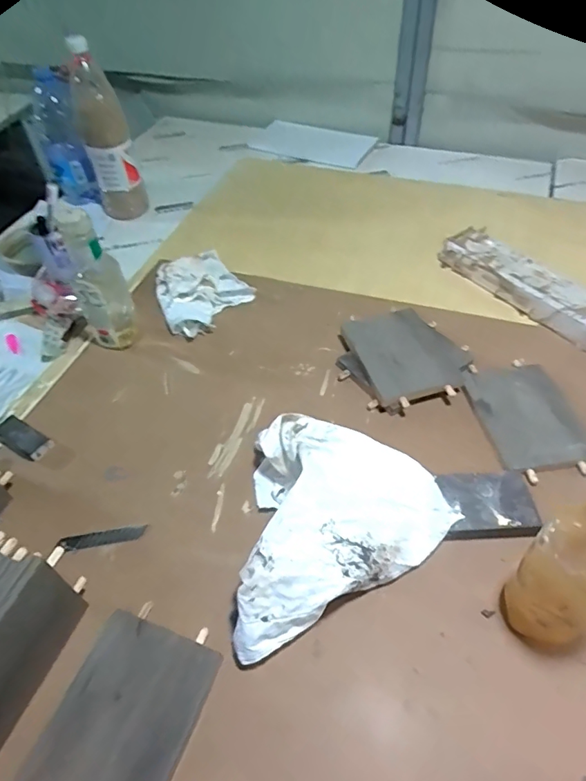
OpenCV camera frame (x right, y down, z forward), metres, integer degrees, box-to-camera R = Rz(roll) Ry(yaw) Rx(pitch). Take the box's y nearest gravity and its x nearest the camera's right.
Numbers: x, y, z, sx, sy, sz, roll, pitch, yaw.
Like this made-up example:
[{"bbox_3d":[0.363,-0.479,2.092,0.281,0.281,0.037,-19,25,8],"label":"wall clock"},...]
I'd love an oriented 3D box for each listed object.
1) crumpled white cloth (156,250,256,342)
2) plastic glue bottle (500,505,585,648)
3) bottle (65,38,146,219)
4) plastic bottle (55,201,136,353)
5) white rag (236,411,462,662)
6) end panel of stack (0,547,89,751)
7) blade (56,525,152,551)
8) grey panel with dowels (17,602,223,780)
[{"bbox_3d":[-0.154,-0.170,0.803,0.150,0.034,0.178,-28,55,-19],"label":"crumpled white cloth"},{"bbox_3d":[0.228,0.149,0.401,0.065,0.213,0.076,-25,52,-18],"label":"plastic glue bottle"},{"bbox_3d":[-0.350,-0.472,0.925,0.084,0.298,0.098,-15,51,-9],"label":"bottle"},{"bbox_3d":[-0.268,-0.150,0.675,0.069,0.201,0.064,-26,54,-17],"label":"plastic bottle"},{"bbox_3d":[0.023,0.109,0.519,0.258,0.097,0.217,-24,53,-16],"label":"white rag"},{"bbox_3d":[-0.234,0.231,0.408,0.015,0.105,0.174,14,53,14],"label":"end panel of stack"},{"bbox_3d":[-0.209,0.160,0.541,0.095,0.007,0.019,-11,51,-6],"label":"blade"},{"bbox_3d":[-0.142,0.279,0.422,0.113,0.016,0.158,16,53,15],"label":"grey panel with dowels"}]

